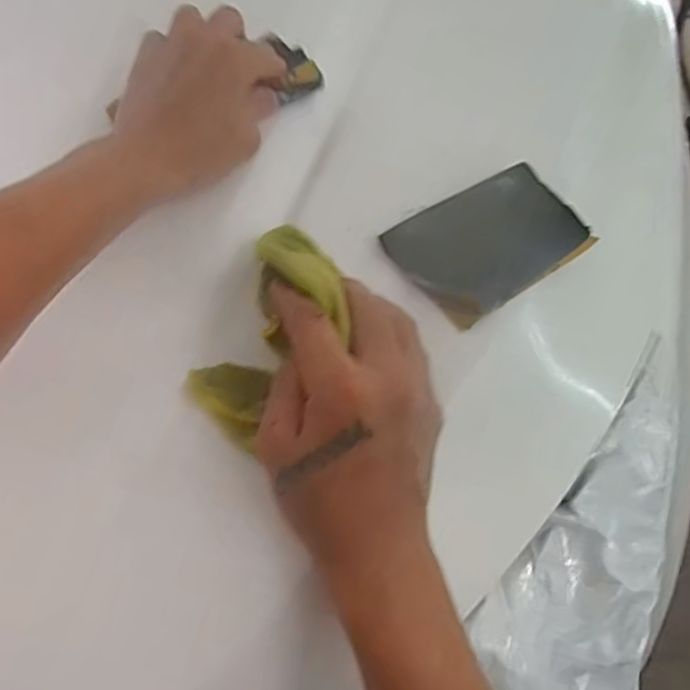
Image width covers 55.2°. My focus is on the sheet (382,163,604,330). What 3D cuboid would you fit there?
[{"bbox_3d":[0.092,-0.066,0.419,0.116,0.005,0.079,-32,73,-17],"label":"sheet"}]

